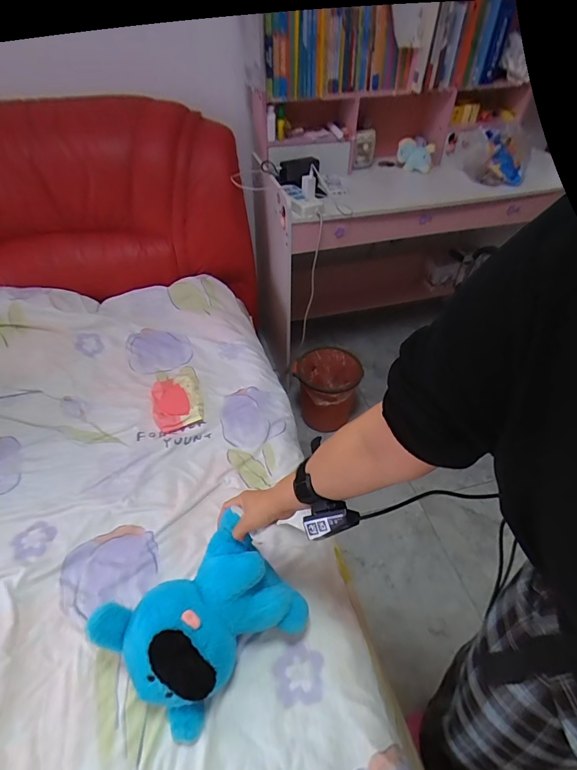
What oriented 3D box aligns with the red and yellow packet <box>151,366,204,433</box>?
[{"bbox_3d":[-0.289,0.031,1.055,0.126,0.042,0.207,-12,46,-12],"label":"red and yellow packet"}]

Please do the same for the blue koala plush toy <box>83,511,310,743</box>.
[{"bbox_3d":[-0.124,0.352,0.614,0.247,0.125,0.222,-37,89,-29],"label":"blue koala plush toy"}]

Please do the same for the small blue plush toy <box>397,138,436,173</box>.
[{"bbox_3d":[0.466,-0.841,1.494,0.135,0.105,0.084,12,47,10],"label":"small blue plush toy"}]

